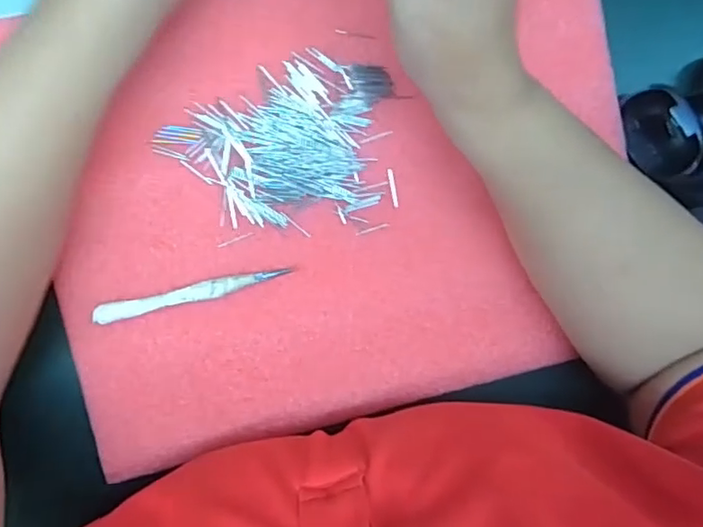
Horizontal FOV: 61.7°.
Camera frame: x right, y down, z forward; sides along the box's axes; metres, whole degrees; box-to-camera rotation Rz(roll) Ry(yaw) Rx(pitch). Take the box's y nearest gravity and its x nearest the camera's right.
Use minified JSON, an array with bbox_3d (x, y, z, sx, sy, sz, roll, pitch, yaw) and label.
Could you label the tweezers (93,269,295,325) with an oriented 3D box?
[{"bbox_3d":[-0.089,0.017,0.331,0.107,0.009,0.011,-13,94,-7],"label":"tweezers"}]

